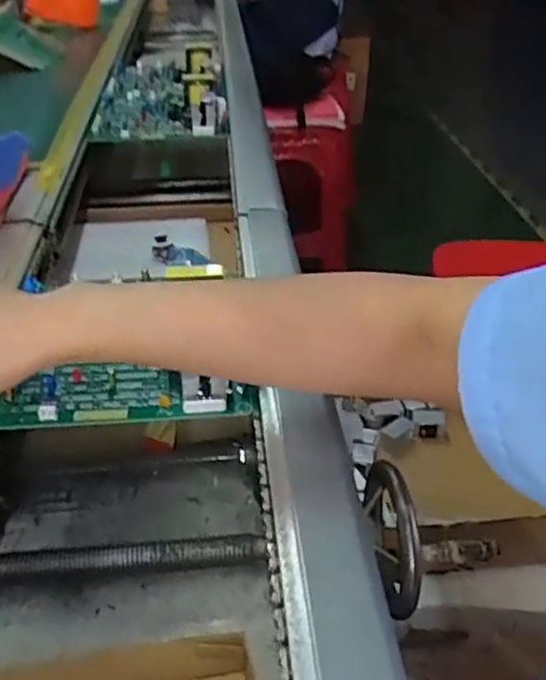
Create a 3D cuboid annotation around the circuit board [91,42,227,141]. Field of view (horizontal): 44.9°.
[{"bbox_3d":[-0.165,-0.385,1.001,0.180,0.041,0.375,-4,36,-2],"label":"circuit board"}]

